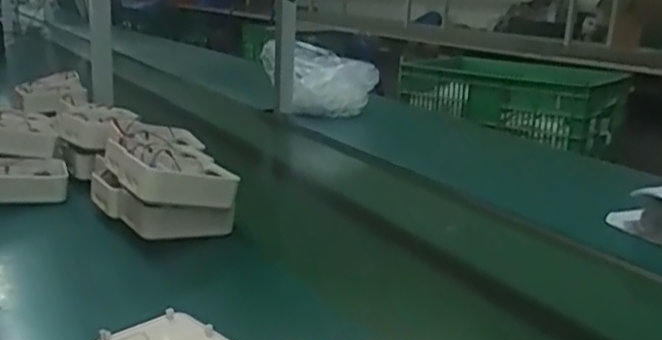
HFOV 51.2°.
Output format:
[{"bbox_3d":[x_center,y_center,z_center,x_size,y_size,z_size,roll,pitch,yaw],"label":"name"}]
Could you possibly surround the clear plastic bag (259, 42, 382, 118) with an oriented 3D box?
[{"bbox_3d":[-0.032,-0.229,1.769,0.298,0.161,0.120,3,15,4],"label":"clear plastic bag"}]

